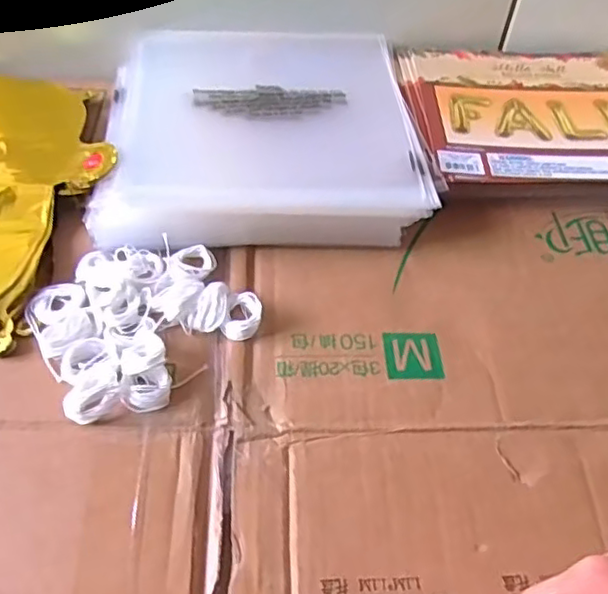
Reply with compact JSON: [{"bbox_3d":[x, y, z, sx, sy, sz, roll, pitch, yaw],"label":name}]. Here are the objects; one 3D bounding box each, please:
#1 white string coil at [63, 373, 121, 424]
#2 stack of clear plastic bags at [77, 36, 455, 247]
[{"bbox_3d":[-0.117,0.055,0.356,0.023,0.012,0.030,35,59,22],"label":"white string coil"},{"bbox_3d":[-0.032,-0.132,0.487,0.224,0.029,0.232,-4,53,-6],"label":"stack of clear plastic bags"}]

